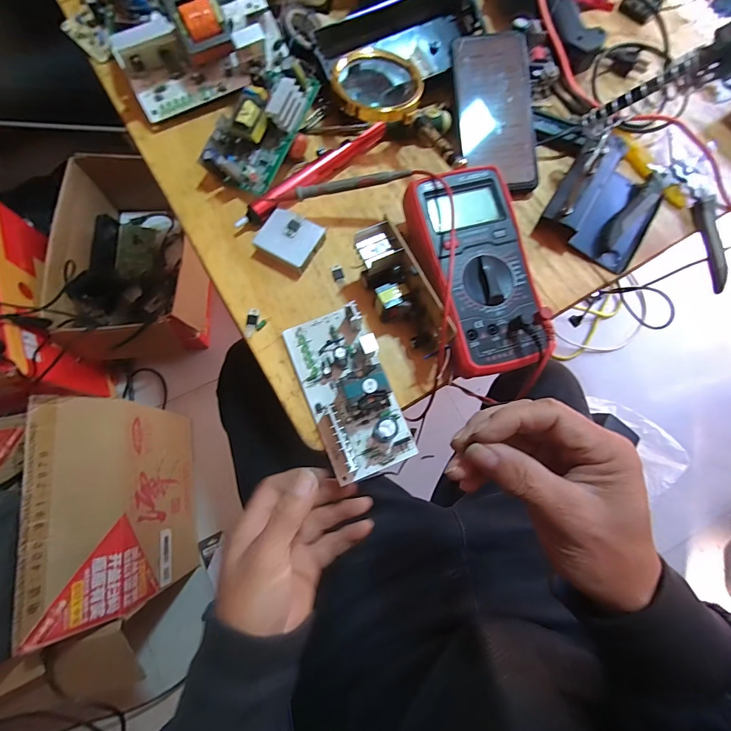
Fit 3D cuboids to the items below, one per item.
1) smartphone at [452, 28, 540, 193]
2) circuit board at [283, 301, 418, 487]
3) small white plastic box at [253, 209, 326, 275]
[{"bbox_3d":[0.134,-0.261,0.390,0.079,0.007,0.162,-6,89,-1],"label":"smartphone"},{"bbox_3d":[-0.015,0.018,0.319,0.070,0.041,0.144,-21,77,-7],"label":"circuit board"},{"bbox_3d":[-0.073,-0.120,0.367,0.054,0.017,0.048,29,76,6],"label":"small white plastic box"}]

